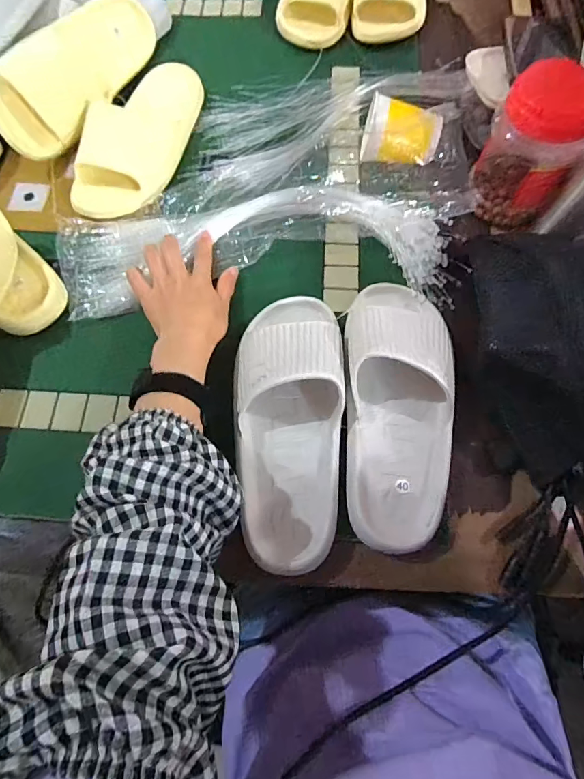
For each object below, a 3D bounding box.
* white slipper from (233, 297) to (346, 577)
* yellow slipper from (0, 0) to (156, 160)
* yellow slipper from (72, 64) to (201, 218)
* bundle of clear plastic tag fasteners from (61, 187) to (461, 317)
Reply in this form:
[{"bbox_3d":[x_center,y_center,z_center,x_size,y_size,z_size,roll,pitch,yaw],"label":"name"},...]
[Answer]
[{"bbox_3d":[-0.001,0.024,0.397,0.100,0.056,0.254,-5,69,1],"label":"white slipper"},{"bbox_3d":[-0.266,-0.394,0.558,0.067,0.112,0.242,18,67,48],"label":"yellow slipper"},{"bbox_3d":[-0.185,-0.321,0.542,0.100,0.056,0.239,19,71,10],"label":"yellow slipper"},{"bbox_3d":[-0.046,-0.159,0.493,0.421,0.039,0.129,-4,69,3],"label":"bundle of clear plastic tag fasteners"}]

